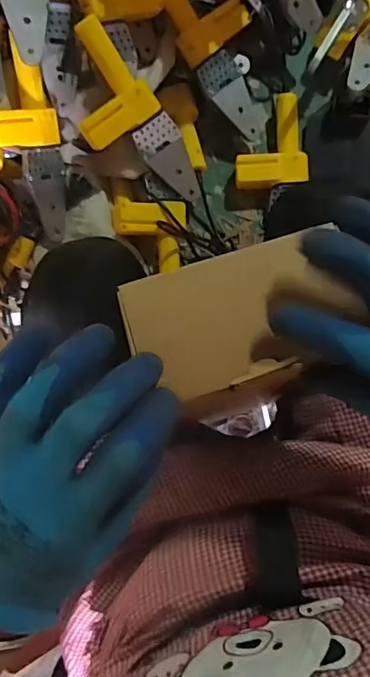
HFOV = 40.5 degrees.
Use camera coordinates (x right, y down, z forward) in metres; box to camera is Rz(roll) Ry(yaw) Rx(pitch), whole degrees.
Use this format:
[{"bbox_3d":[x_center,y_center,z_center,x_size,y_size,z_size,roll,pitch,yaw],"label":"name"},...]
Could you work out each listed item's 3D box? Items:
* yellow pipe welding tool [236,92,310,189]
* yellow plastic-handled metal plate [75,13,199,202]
[{"bbox_3d":[0.135,-0.312,0.804,0.111,0.045,0.141,-4,86,3],"label":"yellow pipe welding tool"},{"bbox_3d":[-0.081,-0.307,0.735,0.120,0.050,0.278,-43,122,0],"label":"yellow plastic-handled metal plate"}]

